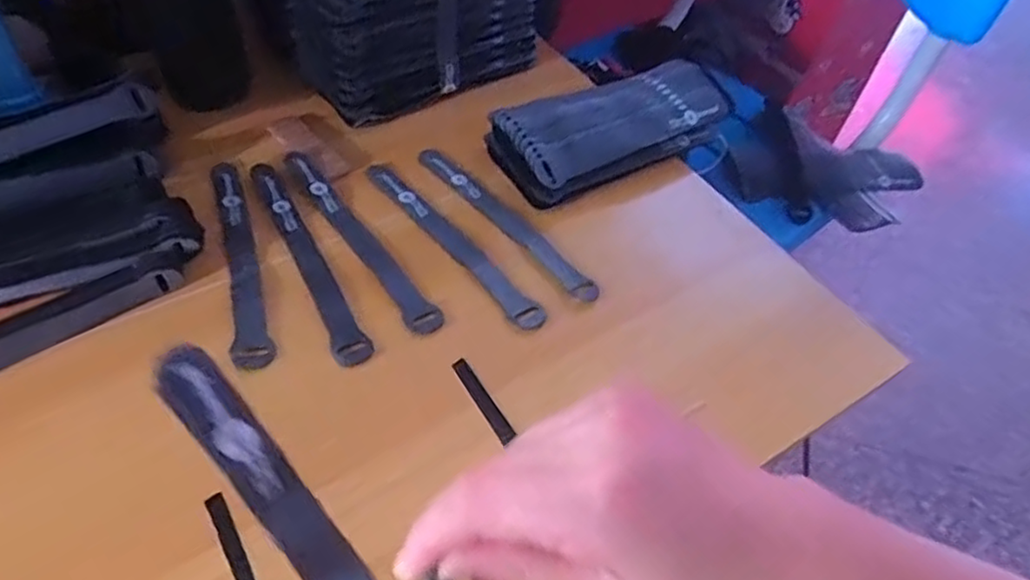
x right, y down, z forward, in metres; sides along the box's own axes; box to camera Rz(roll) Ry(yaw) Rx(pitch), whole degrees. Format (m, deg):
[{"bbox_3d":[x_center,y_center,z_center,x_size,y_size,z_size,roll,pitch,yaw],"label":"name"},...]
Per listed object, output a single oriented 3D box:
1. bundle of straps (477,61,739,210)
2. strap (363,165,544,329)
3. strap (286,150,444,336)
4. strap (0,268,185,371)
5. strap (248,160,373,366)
[{"bbox_3d":[0.086,-0.146,0.584,0.211,0.028,0.088,-28,59,-25],"label":"bundle of straps"},{"bbox_3d":[-0.048,-0.039,0.516,0.022,0.004,0.200,-32,58,-24],"label":"strap"},{"bbox_3d":[-0.118,-0.042,0.513,0.022,0.008,0.209,-28,59,-25],"label":"strap"},{"bbox_3d":[-0.303,0.033,0.419,0.195,0.010,0.020,-29,60,-25],"label":"strap"},{"bbox_3d":[-0.152,-0.026,0.499,0.022,0.004,0.208,-22,54,-22],"label":"strap"}]

